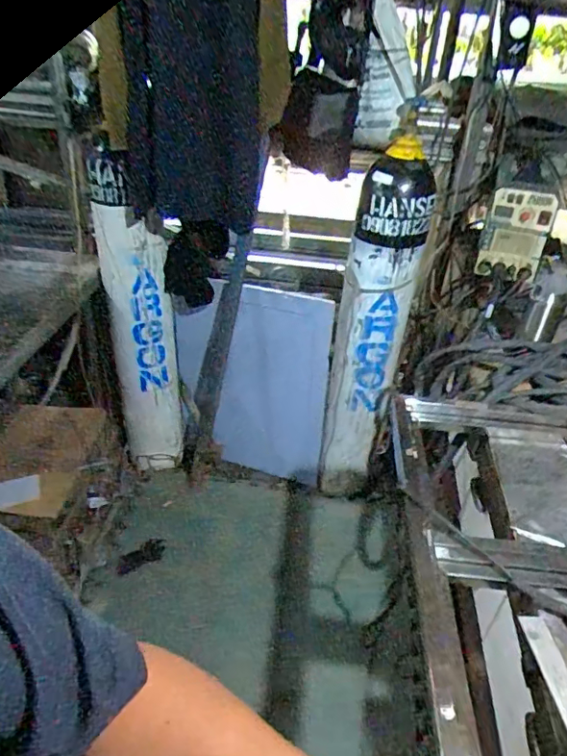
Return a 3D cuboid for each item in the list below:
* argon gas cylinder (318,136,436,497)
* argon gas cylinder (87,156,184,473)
[{"bbox_3d":[0.280,-0.103,1.766,0.238,1.151,0.183,3,34,-3],"label":"argon gas cylinder"},{"bbox_3d":[-0.495,-0.177,1.870,0.212,1.074,0.241,-7,35,-13],"label":"argon gas cylinder"}]

